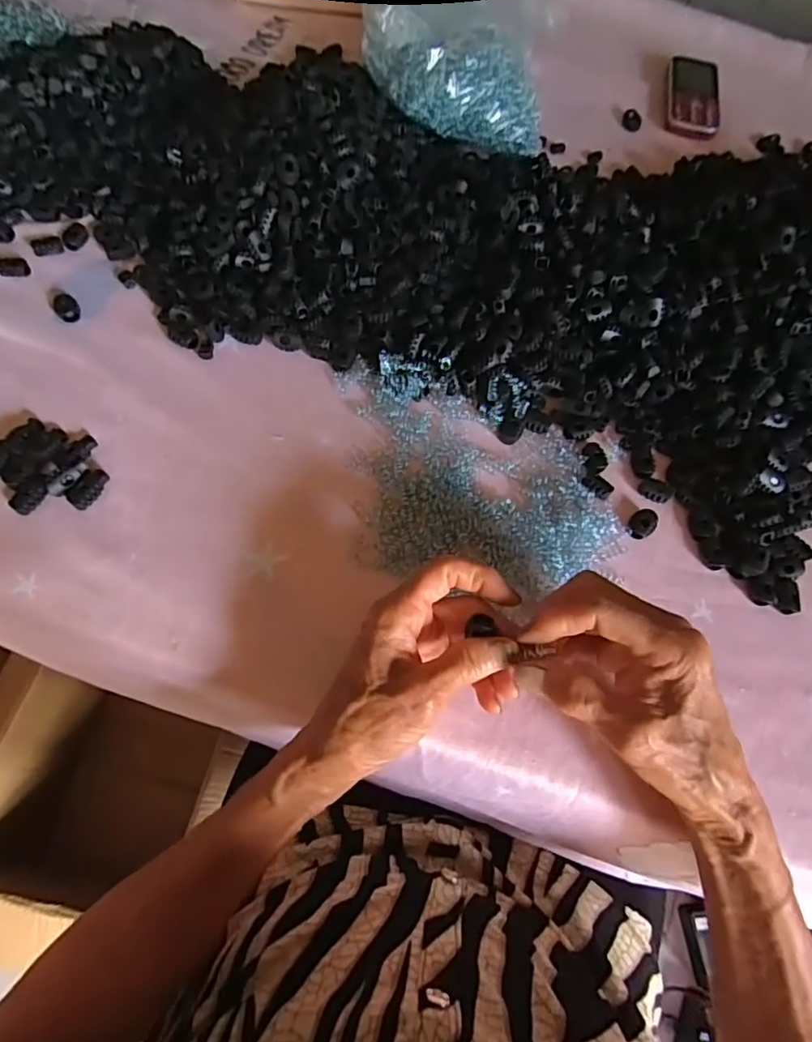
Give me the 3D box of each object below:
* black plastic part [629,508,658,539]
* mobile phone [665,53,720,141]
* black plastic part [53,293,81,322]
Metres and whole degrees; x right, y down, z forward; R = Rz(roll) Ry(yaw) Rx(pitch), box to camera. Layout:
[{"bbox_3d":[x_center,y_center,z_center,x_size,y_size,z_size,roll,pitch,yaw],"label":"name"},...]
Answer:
[{"bbox_3d":[0.165,0.002,0.388,0.023,0.006,0.017,-40,74,-19],"label":"black plastic part"},{"bbox_3d":[0.309,-0.458,0.597,0.053,0.015,0.126,13,65,2],"label":"mobile phone"},{"bbox_3d":[-0.261,-0.164,0.428,0.016,0.009,0.024,-33,71,-17],"label":"black plastic part"}]

